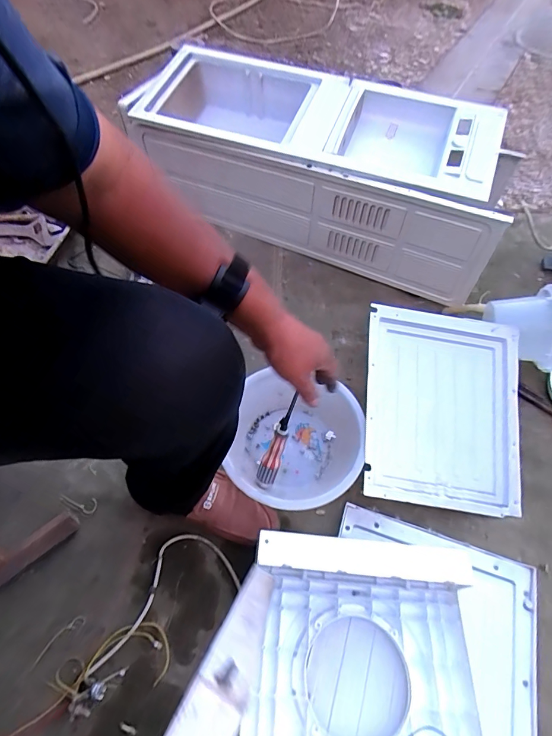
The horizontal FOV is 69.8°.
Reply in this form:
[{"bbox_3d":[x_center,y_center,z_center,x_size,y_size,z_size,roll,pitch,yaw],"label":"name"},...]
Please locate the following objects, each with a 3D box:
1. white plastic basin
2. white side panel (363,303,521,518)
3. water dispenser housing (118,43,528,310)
[{"bbox_3d":[0.038,0.141,0.708,0.222,0.081,0.227,13,57,8],"label":"white plastic basin"},{"bbox_3d":[0.309,0.069,0.731,0.288,0.039,0.361,9,72,-5],"label":"white side panel"},{"bbox_3d":[0.106,-0.528,1.046,0.936,0.280,0.389,25,60,15],"label":"water dispenser housing"}]

